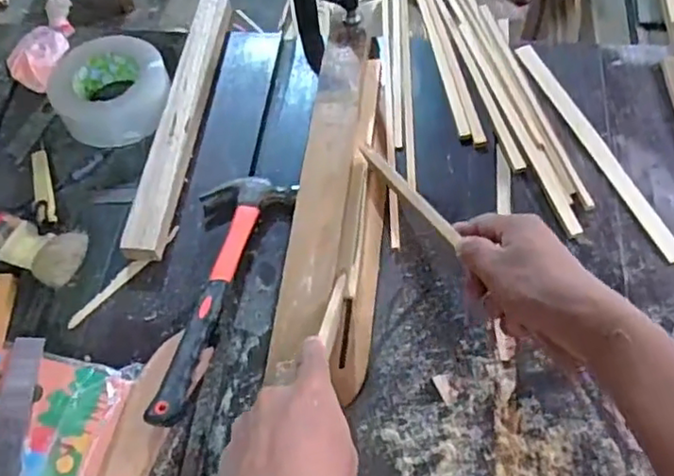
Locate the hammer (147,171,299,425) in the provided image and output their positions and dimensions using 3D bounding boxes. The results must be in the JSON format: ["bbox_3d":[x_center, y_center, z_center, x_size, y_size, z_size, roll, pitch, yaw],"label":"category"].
[{"bbox_3d":[-0.129,0.044,0.612,0.090,0.037,0.264,18,61,14],"label":"hammer"}]

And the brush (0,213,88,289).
[{"bbox_3d":[-0.356,-0.016,0.637,0.214,0.027,0.054,22,61,1],"label":"brush"}]

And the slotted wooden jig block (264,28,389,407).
[{"bbox_3d":[0.004,-0.051,0.659,0.090,0.049,0.414,3,61,6],"label":"slotted wooden jig block"}]

